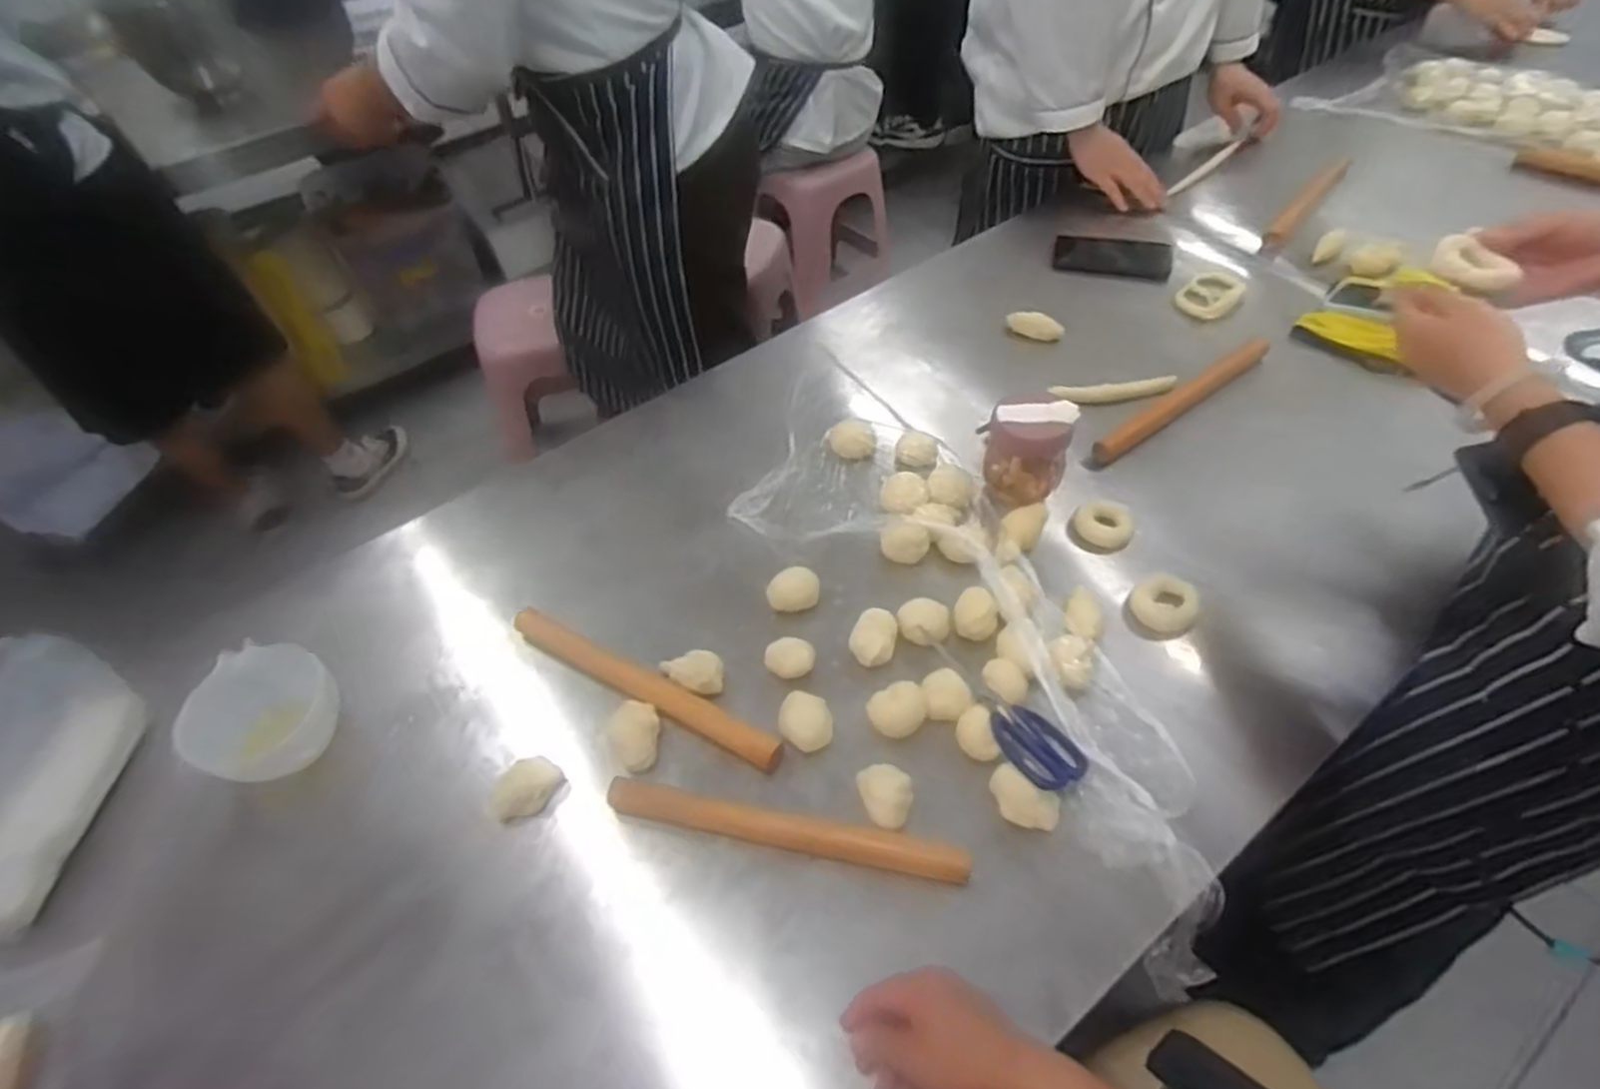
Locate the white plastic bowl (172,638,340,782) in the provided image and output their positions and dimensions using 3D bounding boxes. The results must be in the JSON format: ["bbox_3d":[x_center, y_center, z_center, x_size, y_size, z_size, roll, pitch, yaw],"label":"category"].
[{"bbox_3d":[-0.479,0.148,0.699,0.107,0.069,0.117,27,57,23],"label":"white plastic bowl"}]

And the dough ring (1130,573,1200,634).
[{"bbox_3d":[0.359,0.057,0.778,0.058,0.017,0.060,-2,51,2],"label":"dough ring"}]

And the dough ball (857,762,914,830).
[{"bbox_3d":[0.072,0.206,0.655,0.039,0.025,0.048,-22,53,-14],"label":"dough ball"}]

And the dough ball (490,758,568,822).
[{"bbox_3d":[-0.236,0.209,0.680,0.060,0.025,0.045,-38,58,-25],"label":"dough ball"}]

